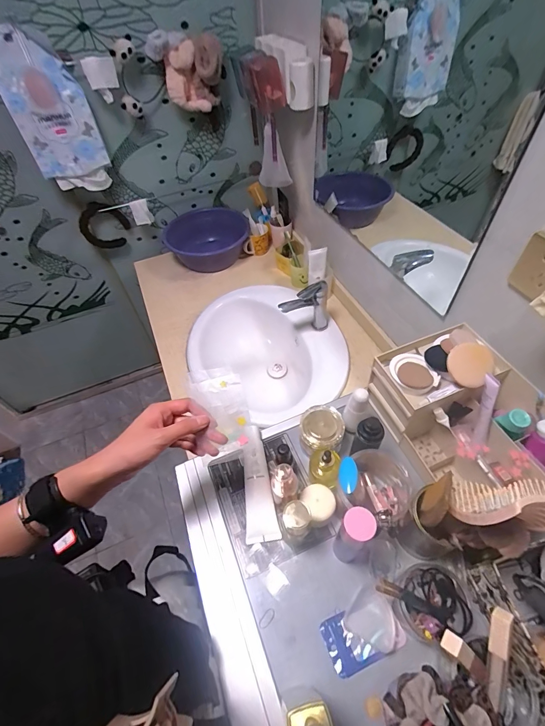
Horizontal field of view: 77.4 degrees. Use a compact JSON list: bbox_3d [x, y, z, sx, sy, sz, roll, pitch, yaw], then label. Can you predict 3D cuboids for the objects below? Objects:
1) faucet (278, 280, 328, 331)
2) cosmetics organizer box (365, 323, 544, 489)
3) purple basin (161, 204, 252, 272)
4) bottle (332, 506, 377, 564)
[{"bbox_3d":[0.096,-0.146,1.004,0.149,0.185,0.040,-19,53,-10],"label":"faucet"},{"bbox_3d":[0.306,0.091,0.530,0.181,0.150,0.291,-23,54,-13],"label":"cosmetics organizer box"},{"bbox_3d":[-0.247,-0.458,1.318,0.319,0.149,0.262,-10,52,-4],"label":"purple basin"},{"bbox_3d":[0.102,0.224,0.437,0.035,0.152,0.033,-33,57,-20],"label":"bottle"}]

